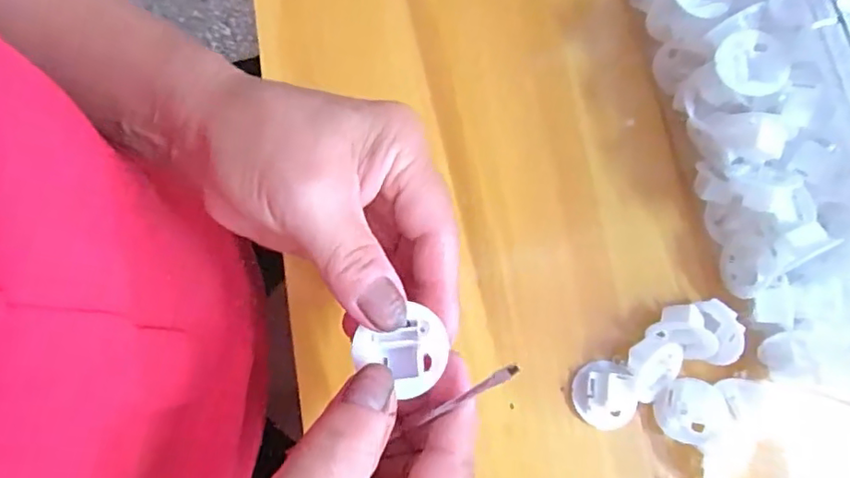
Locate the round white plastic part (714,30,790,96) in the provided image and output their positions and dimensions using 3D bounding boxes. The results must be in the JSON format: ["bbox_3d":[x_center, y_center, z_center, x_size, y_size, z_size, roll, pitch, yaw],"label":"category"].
[{"bbox_3d":[0.153,-0.082,0.272,0.027,0.007,0.032,-44,84,-9],"label":"round white plastic part"}]

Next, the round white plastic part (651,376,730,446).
[{"bbox_3d":[0.131,0.086,0.291,0.032,0.018,0.030,4,79,-2],"label":"round white plastic part"}]

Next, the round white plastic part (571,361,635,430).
[{"bbox_3d":[0.090,0.079,0.292,0.029,0.016,0.033,-6,80,-4],"label":"round white plastic part"}]

